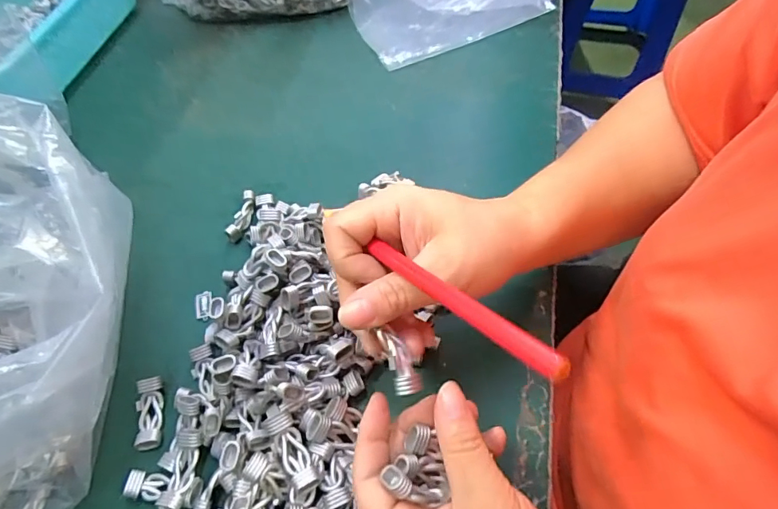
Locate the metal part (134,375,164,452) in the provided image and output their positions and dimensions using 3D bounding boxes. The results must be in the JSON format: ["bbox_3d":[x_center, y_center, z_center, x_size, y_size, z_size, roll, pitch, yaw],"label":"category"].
[{"bbox_3d":[-0.157,0.102,0.300,0.016,0.008,0.045,-14,58,-5],"label":"metal part"}]

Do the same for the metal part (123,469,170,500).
[{"bbox_3d":[-0.146,0.138,0.276,0.022,0.010,0.015,5,58,7],"label":"metal part"}]

